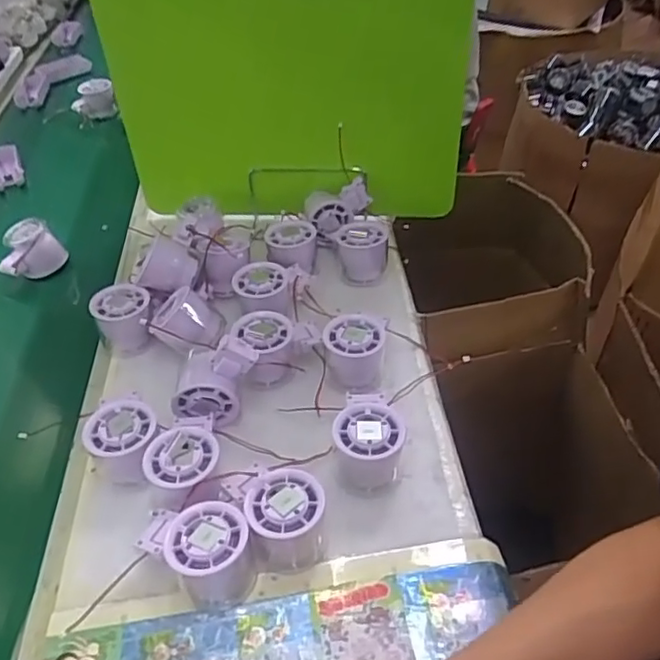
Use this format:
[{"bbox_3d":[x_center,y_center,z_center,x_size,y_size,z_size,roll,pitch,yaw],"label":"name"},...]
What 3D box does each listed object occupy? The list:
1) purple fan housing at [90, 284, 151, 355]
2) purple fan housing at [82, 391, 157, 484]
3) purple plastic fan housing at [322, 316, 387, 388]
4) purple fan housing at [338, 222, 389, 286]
[{"bbox_3d":[-0.212,-0.009,0.655,0.058,0.056,0.055,-20,45,-17],"label":"purple fan housing"},{"bbox_3d":[-0.177,0.093,0.540,0.058,0.055,0.073,-20,45,-17],"label":"purple fan housing"},{"bbox_3d":[0.024,0.021,0.604,0.057,0.054,0.059,-2,42,2],"label":"purple plastic fan housing"},{"bbox_3d":[0.038,-0.090,0.722,0.058,0.059,0.053,-2,42,1],"label":"purple fan housing"}]

